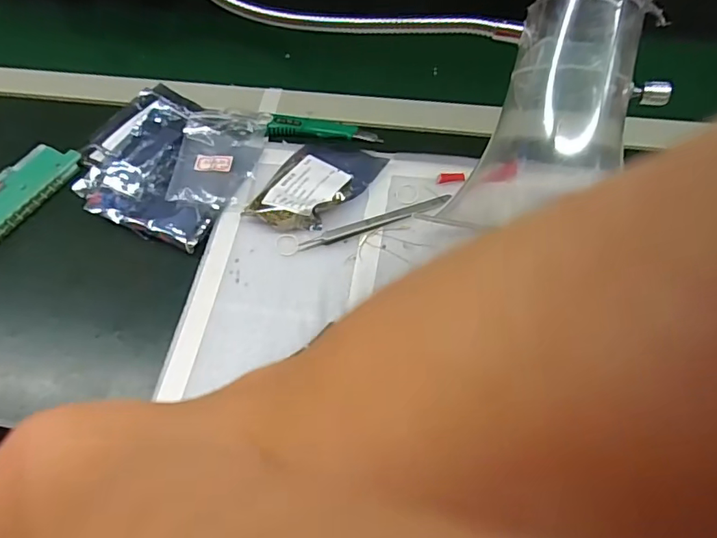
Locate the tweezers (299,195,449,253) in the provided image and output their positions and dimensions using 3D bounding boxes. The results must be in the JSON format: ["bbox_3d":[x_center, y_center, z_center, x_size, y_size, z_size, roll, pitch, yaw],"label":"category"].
[{"bbox_3d":[0.015,-0.044,0.467,0.141,0.004,0.013,-18,62,-6],"label":"tweezers"}]

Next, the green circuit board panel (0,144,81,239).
[{"bbox_3d":[-0.345,-0.067,0.507,0.062,0.010,0.149,29,65,19],"label":"green circuit board panel"}]

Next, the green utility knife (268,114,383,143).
[{"bbox_3d":[-0.034,-0.143,0.531,0.112,0.014,0.023,4,60,5],"label":"green utility knife"}]

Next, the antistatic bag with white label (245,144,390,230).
[{"bbox_3d":[-0.038,-0.081,0.481,0.081,0.023,0.121,25,64,17],"label":"antistatic bag with white label"}]

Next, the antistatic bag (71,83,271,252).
[{"bbox_3d":[-0.186,-0.112,0.511,0.172,0.017,0.165,20,63,14],"label":"antistatic bag"}]

